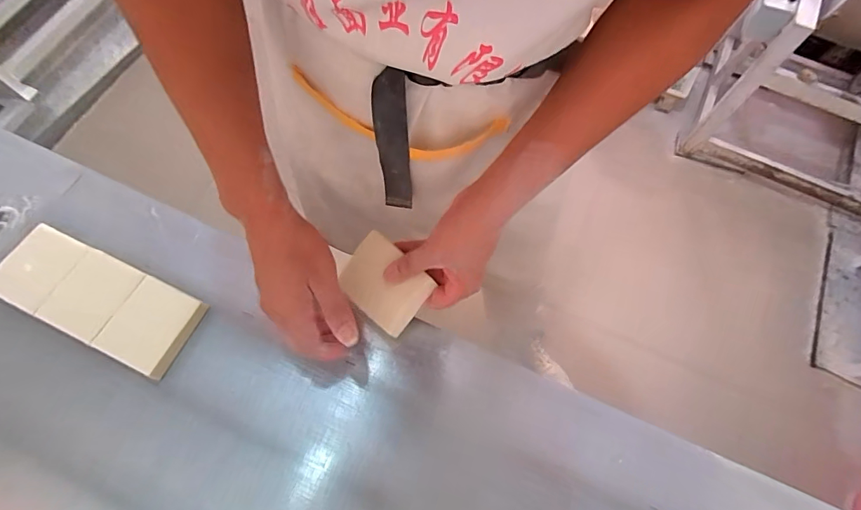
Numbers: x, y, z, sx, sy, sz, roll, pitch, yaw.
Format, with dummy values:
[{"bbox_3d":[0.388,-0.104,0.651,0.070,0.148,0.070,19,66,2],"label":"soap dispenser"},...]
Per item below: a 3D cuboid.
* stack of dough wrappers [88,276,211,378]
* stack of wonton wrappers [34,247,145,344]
[{"bbox_3d":[-0.313,0.079,0.488,0.080,0.031,0.089,23,70,8],"label":"stack of dough wrappers"},{"bbox_3d":[-0.384,0.046,0.498,0.079,0.033,0.088,23,70,7],"label":"stack of wonton wrappers"}]

